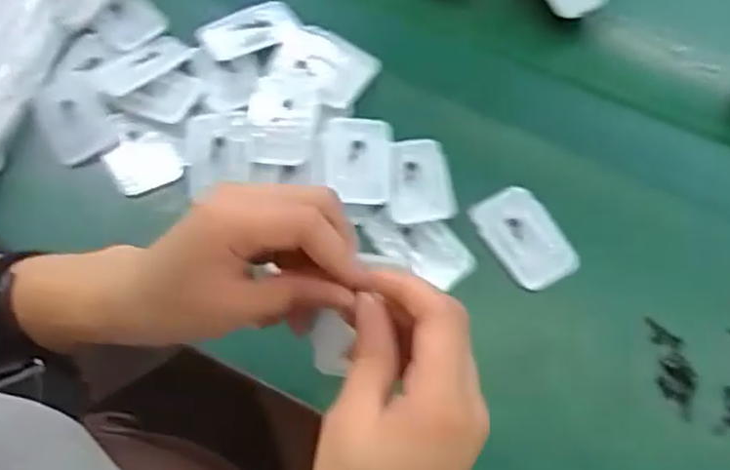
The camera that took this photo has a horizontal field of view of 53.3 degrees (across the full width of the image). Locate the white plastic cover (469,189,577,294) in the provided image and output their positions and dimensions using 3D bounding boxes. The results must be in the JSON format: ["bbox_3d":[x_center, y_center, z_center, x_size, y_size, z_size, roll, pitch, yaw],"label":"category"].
[{"bbox_3d":[0.109,0.001,0.492,0.047,0.013,0.072,-34,68,-16],"label":"white plastic cover"}]

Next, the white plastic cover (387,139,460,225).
[{"bbox_3d":[0.038,-0.038,0.505,0.044,0.006,0.066,-5,63,-3],"label":"white plastic cover"}]

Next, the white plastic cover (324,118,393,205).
[{"bbox_3d":[-0.004,-0.052,0.507,0.046,0.007,0.068,0,63,0],"label":"white plastic cover"}]

